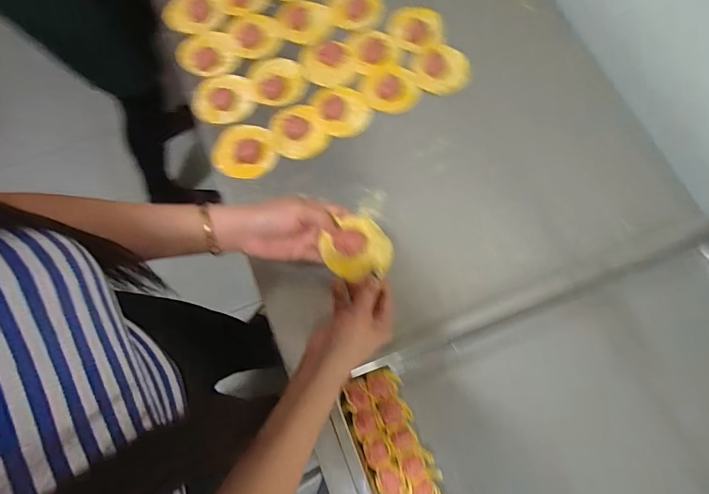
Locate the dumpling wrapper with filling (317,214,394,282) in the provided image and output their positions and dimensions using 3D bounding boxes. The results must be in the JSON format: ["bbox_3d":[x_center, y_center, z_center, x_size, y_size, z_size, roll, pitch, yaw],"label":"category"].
[{"bbox_3d":[0.003,0.001,0.449,0.075,0.023,0.069,0,75,0],"label":"dumpling wrapper with filling"}]

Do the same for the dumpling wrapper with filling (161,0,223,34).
[{"bbox_3d":[-0.260,-0.376,0.661,0.093,0.012,0.073,6,75,1],"label":"dumpling wrapper with filling"}]

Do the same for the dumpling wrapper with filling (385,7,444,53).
[{"bbox_3d":[0.098,-0.349,0.652,0.089,0.012,0.089,0,75,0],"label":"dumpling wrapper with filling"}]

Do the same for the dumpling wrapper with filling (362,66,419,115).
[{"bbox_3d":[0.053,-0.238,0.623,0.082,0.014,0.076,-7,75,-2],"label":"dumpling wrapper with filling"}]

